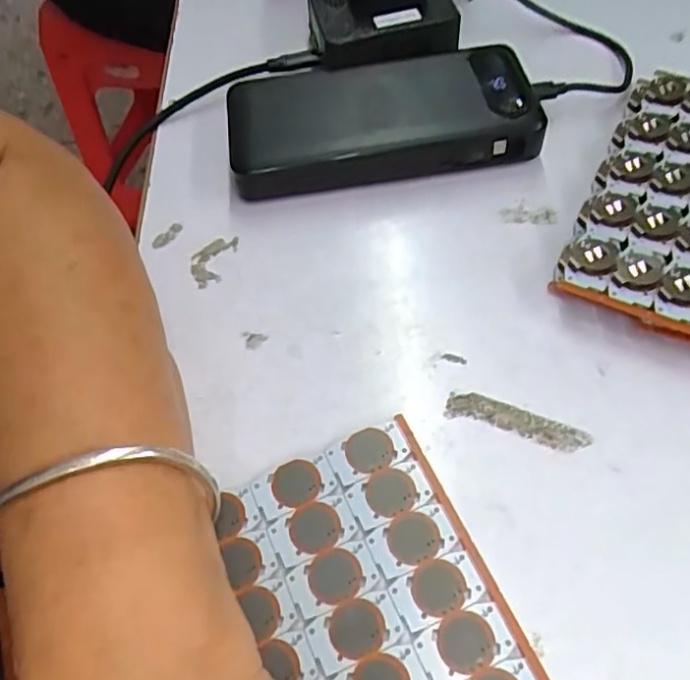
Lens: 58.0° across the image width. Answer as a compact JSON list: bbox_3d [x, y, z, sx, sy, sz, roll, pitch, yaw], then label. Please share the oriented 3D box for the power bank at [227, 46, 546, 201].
[{"bbox_3d":[0.020,-0.119,0.334,0.160,0.034,0.073,-10,56,-3],"label":"power bank"}]

